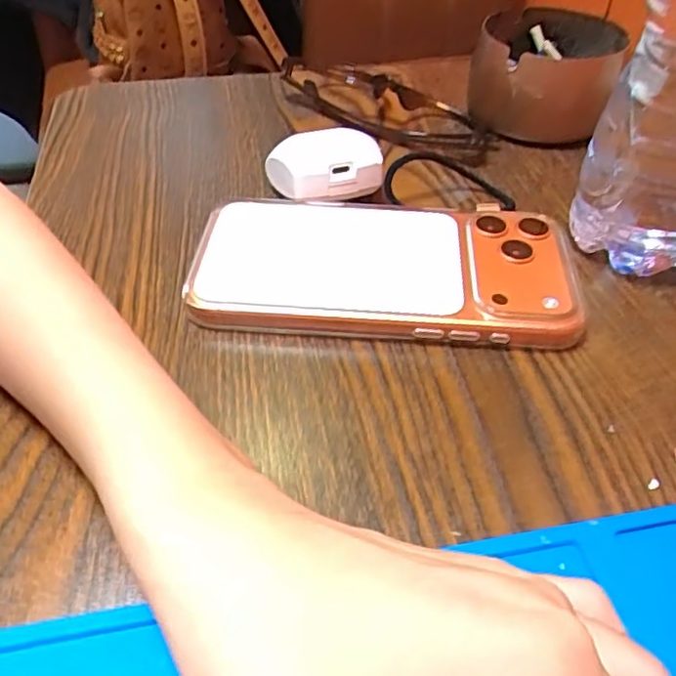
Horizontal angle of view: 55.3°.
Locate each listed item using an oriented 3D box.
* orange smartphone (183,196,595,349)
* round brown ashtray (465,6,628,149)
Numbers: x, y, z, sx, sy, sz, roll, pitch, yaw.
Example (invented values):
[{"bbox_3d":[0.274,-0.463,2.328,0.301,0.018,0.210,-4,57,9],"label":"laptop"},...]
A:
[{"bbox_3d":[0.018,-0.031,0.285,0.162,0.015,0.079,3,45,2],"label":"orange smartphone"},{"bbox_3d":[0.125,-0.161,0.393,0.084,0.050,0.088,12,46,11],"label":"round brown ashtray"}]

